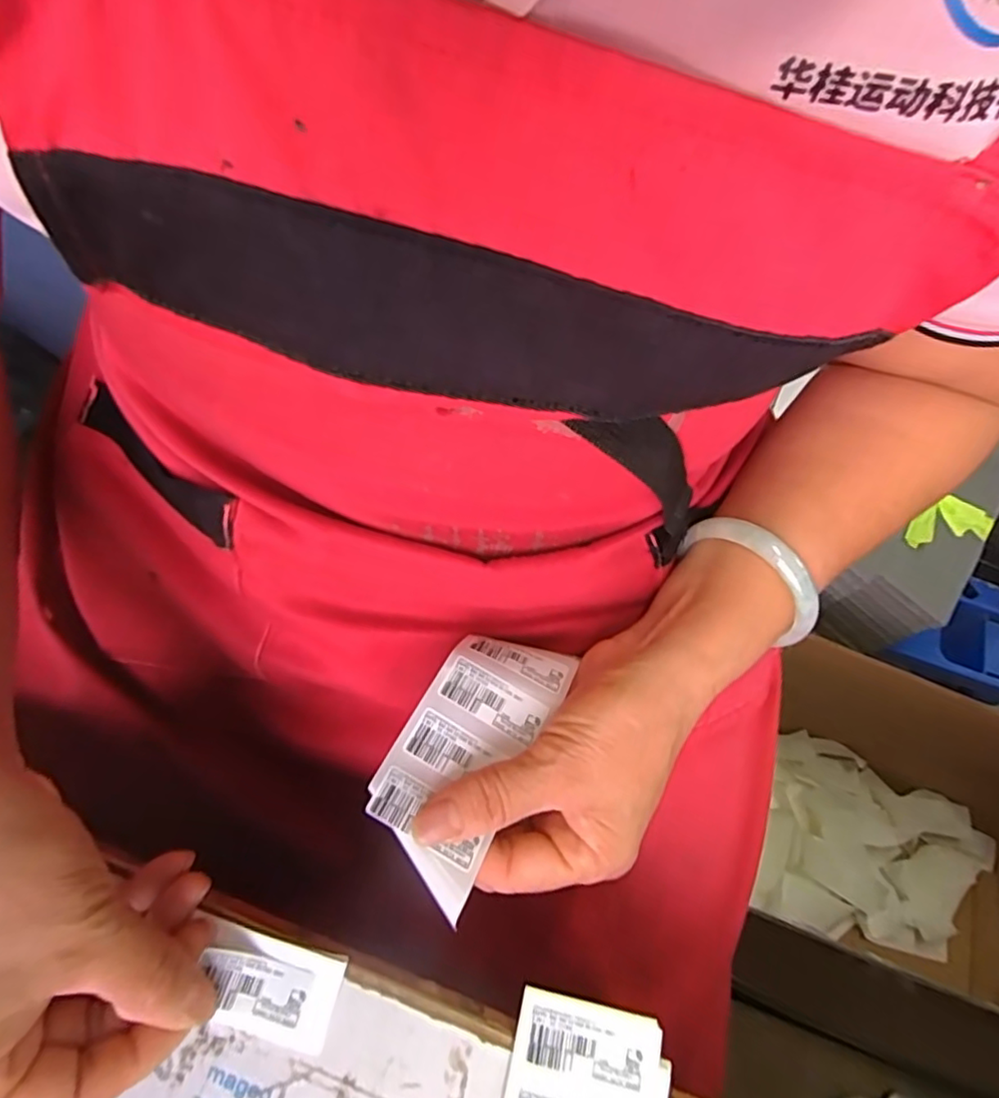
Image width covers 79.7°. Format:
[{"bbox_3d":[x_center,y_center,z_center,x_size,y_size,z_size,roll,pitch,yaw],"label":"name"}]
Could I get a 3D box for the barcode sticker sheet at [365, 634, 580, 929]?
[{"bbox_3d":[-0.013,0.080,0.245,0.050,0.018,0.105,26,67,10],"label":"barcode sticker sheet"}]

